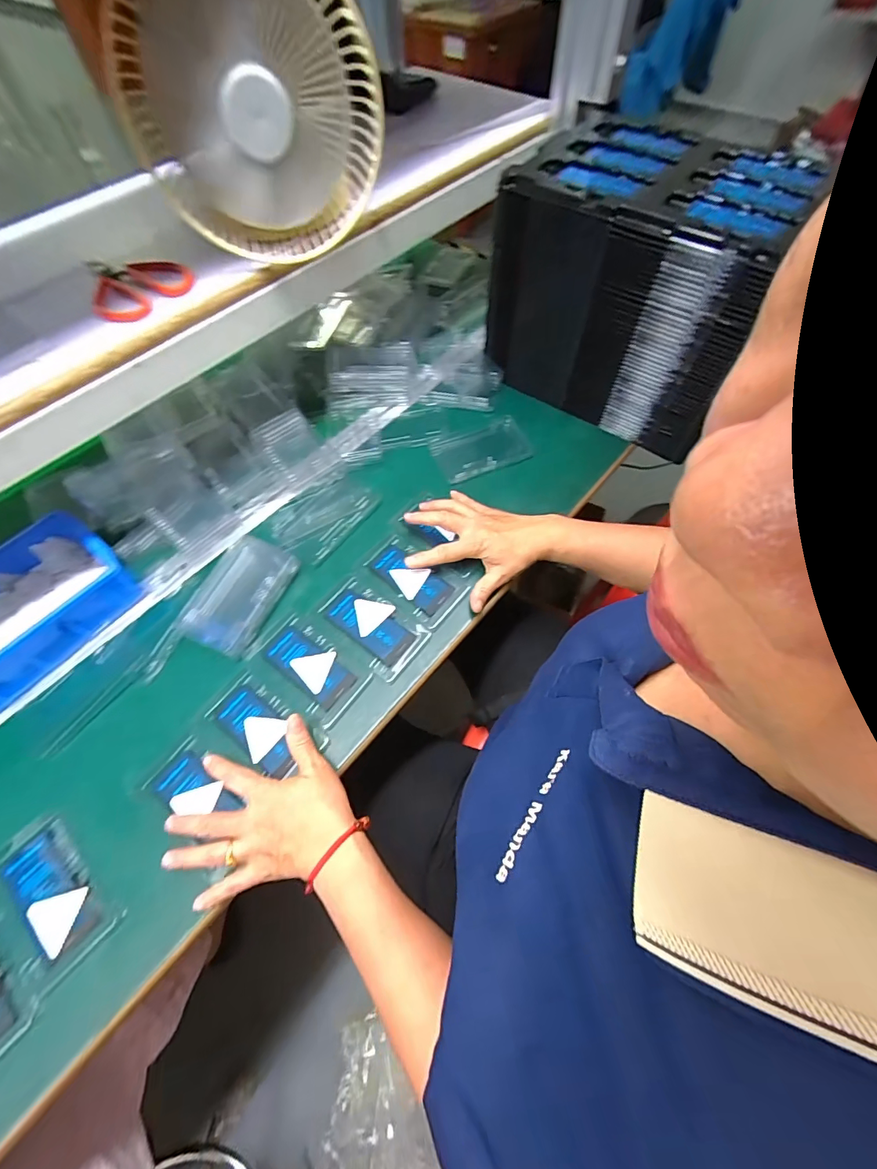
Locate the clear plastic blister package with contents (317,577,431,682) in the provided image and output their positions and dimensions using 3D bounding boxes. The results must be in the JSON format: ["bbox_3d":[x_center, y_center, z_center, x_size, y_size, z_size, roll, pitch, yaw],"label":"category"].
[{"bbox_3d":[-0.077,0.046,0.492,0.117,0.005,0.070,33,67,17],"label":"clear plastic blister package with contents"}]

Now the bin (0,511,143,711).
[{"bbox_3d":[-0.457,0.025,0.481,0.144,0.058,0.208,32,67,16],"label":"bin"}]

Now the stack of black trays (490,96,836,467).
[{"bbox_3d":[0.256,-0.387,0.584,0.310,0.248,0.218,31,67,16],"label":"stack of black trays"}]

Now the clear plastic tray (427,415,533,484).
[{"bbox_3d":[0.059,-0.194,0.620,0.128,0.010,0.087,-21,64,-10],"label":"clear plastic tray"}]

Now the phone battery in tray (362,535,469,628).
[{"bbox_3d":[-0.029,-0.009,0.522,0.120,0.006,0.070,38,69,19],"label":"phone battery in tray"}]

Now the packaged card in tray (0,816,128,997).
[{"bbox_3d":[-0.342,0.269,0.377,0.127,0.004,0.068,36,68,18],"label":"packaged card in tray"}]

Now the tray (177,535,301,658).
[{"bbox_3d":[-0.225,0.010,0.497,0.084,0.031,0.130,16,63,9],"label":"tray"}]

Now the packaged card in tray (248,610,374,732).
[{"bbox_3d":[-0.138,0.087,0.469,0.119,0.006,0.070,34,68,17],"label":"packaged card in tray"}]

